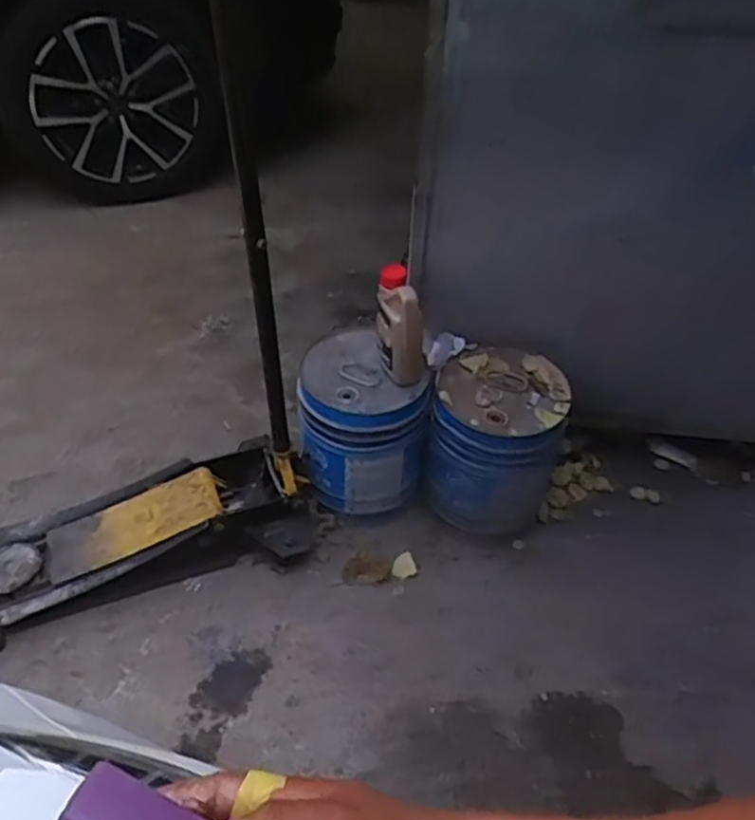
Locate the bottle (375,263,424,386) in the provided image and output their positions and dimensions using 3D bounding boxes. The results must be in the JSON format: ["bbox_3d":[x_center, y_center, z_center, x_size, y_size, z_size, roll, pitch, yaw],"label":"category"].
[{"bbox_3d":[0.047,-0.157,1.325,0.097,0.202,0.104,2,45,-3],"label":"bottle"}]

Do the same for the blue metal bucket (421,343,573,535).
[{"bbox_3d":[0.239,0.065,1.443,0.263,0.316,0.230,9,45,4],"label":"blue metal bucket"}]

